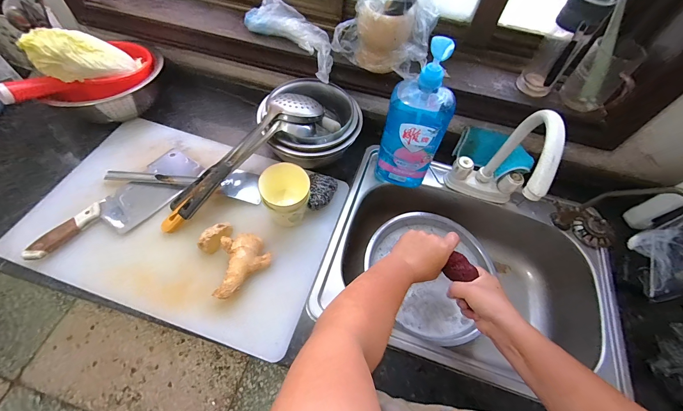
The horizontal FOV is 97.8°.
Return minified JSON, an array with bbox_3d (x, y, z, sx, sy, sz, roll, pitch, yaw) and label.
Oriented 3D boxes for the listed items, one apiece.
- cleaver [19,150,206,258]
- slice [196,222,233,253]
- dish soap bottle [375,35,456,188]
[{"bbox_3d":[-0.398,0.000,0.552,0.106,0.019,0.294,31,61,14],"label":"cleaver"},{"bbox_3d":[-0.217,0.056,0.519,0.030,0.038,0.061,38,63,17],"label":"slice"},{"bbox_3d":[0.134,-0.147,0.542,0.108,0.281,0.067,17,59,6],"label":"dish soap bottle"}]

